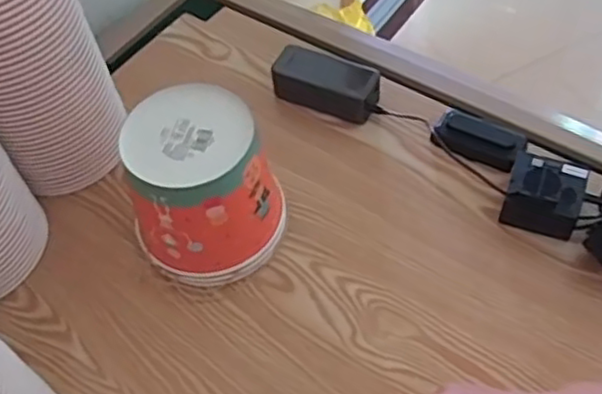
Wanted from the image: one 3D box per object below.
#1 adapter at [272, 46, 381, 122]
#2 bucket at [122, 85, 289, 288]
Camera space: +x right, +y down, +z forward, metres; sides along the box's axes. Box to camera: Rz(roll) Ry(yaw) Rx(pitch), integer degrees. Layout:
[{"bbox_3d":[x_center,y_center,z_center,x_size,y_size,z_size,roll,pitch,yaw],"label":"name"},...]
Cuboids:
[{"bbox_3d":[0.033,-0.142,0.847,0.133,0.057,0.058,19,59,17],"label":"adapter"},{"bbox_3d":[-0.095,-0.009,0.694,0.140,0.161,0.134,-2,55,3],"label":"bucket"}]

